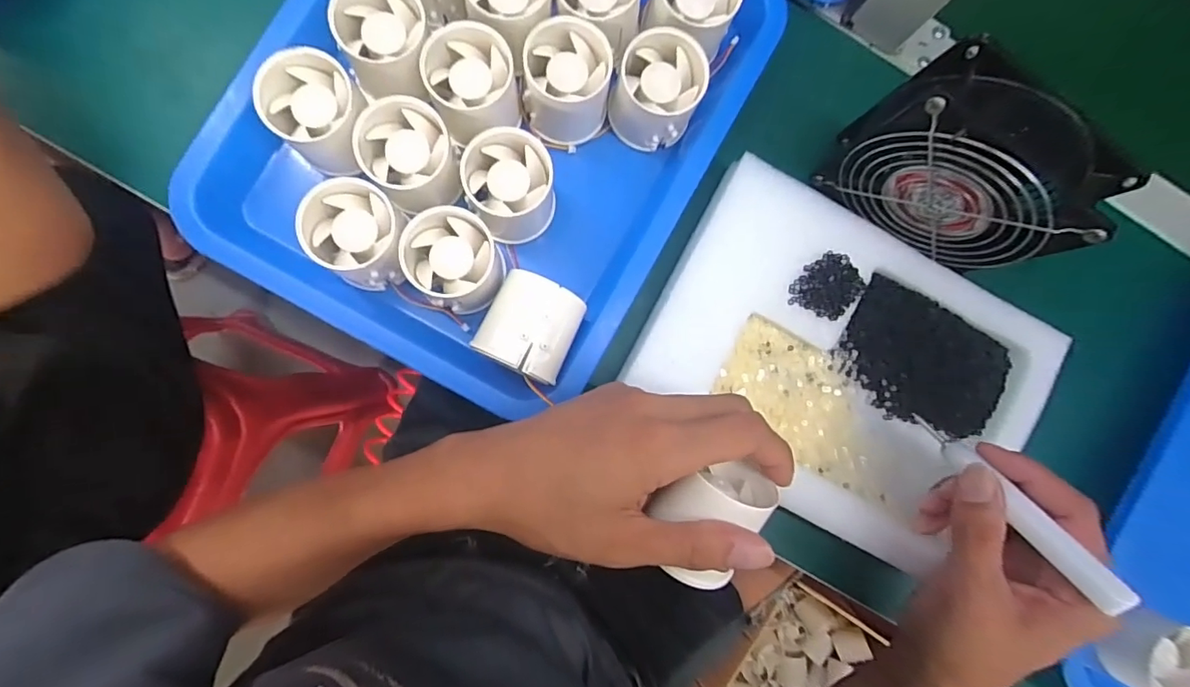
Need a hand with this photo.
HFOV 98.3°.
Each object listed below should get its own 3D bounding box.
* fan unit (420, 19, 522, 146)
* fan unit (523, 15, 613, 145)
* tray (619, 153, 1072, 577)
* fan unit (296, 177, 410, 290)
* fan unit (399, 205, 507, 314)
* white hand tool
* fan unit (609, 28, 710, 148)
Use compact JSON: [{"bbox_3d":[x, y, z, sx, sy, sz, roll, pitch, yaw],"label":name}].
[{"bbox_3d":[-0.073,-0.155,0.310,0.052,0.042,0.051,0,87,-5],"label":"fan unit"},{"bbox_3d":[-0.017,-0.160,0.319,0.050,0.051,0.051,3,86,-5],"label":"fan unit"},{"bbox_3d":[0.156,0.013,0.330,0.239,0.030,0.181,31,84,-3],"label":"tray"},{"bbox_3d":[-0.134,-0.062,0.299,0.057,0.042,0.055,5,86,-5],"label":"fan unit"},{"bbox_3d":[-0.082,-0.048,0.306,0.049,0.045,0.055,-33,90,-6],"label":"fan unit"},{"bbox_3d":[0.220,0.081,0.274,0.011,0.014,0.121,-28,49,-6],"label":"white hand tool"},{"bbox_3d":[0.039,-0.155,0.320,0.051,0.052,0.048,0,87,-5],"label":"fan unit"}]

